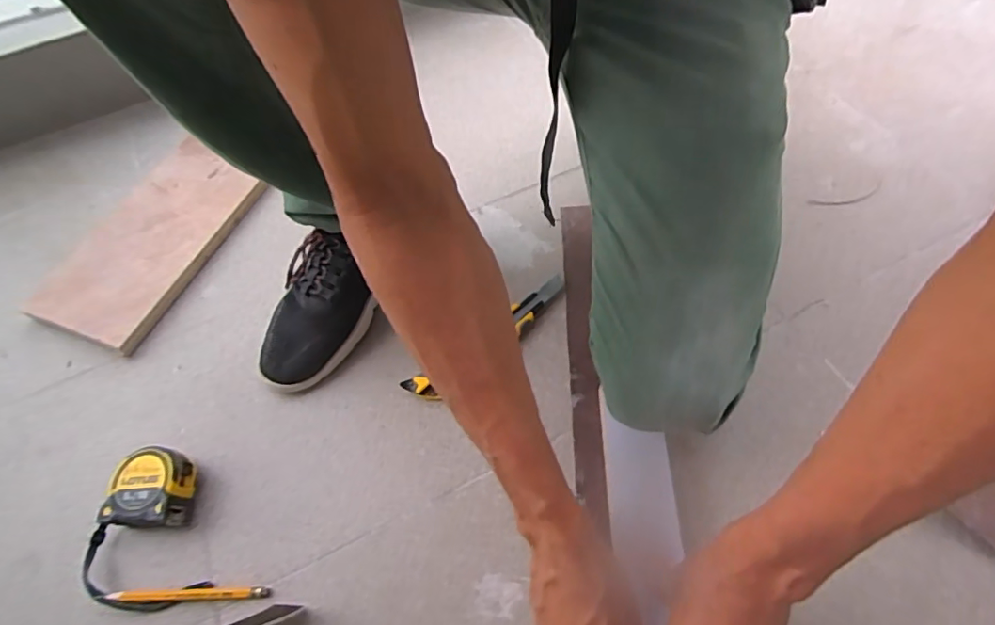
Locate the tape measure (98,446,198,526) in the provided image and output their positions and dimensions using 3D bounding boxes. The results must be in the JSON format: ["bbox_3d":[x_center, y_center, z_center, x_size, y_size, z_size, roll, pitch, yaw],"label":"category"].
[{"bbox_3d":[-0.314,0.162,0.485,0.065,0.044,0.063,3,59,7],"label":"tape measure"}]

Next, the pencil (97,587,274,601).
[{"bbox_3d":[-0.262,0.237,0.446,0.141,0.006,0.009,-3,58,3],"label":"pencil"}]

